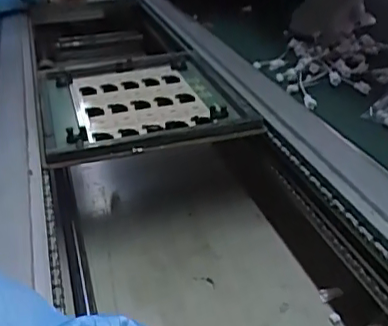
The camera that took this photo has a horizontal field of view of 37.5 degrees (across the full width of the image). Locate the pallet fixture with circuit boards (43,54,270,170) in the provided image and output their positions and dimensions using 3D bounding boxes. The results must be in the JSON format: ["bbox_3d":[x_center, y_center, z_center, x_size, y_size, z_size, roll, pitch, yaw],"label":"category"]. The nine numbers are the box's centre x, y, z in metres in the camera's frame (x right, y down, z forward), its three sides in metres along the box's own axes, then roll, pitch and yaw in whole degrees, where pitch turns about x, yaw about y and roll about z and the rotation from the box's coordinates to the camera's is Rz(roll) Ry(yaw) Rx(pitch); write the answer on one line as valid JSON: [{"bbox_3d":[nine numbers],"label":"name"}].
[{"bbox_3d":[-0.067,-0.069,0.674,0.221,0.047,0.294,-11,26,-12],"label":"pallet fixture with circuit boards"}]

